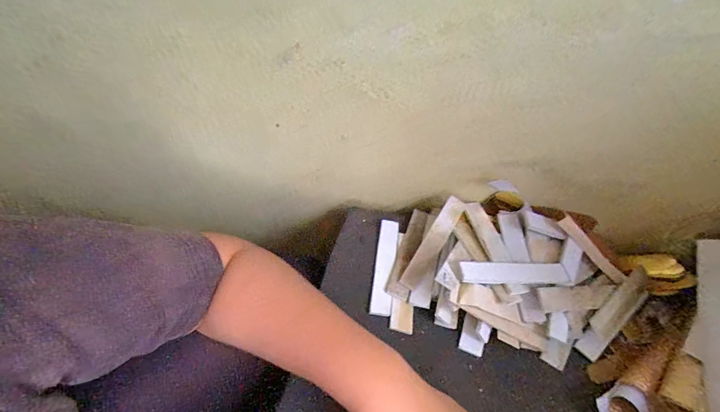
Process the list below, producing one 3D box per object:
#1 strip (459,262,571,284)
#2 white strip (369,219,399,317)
[{"bbox_3d":[0.144,0.062,0.314,0.107,0.004,0.020,2,63,-9],"label":"strip"},{"bbox_3d":[0.027,0.061,0.357,0.020,0.004,0.107,8,56,4],"label":"white strip"}]

